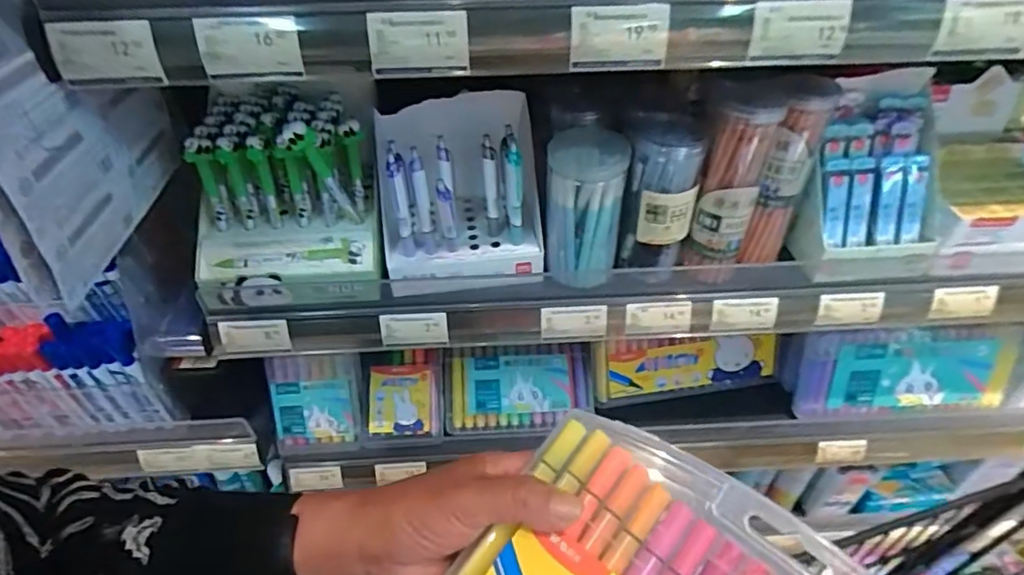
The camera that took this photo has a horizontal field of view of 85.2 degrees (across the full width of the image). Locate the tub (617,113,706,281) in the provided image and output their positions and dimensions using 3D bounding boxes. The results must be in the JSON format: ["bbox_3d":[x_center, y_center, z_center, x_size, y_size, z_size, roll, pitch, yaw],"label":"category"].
[{"bbox_3d":[0.140,-0.084,0.526,0.064,0.133,0.071,9,43,12],"label":"tub"}]

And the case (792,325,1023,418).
[{"bbox_3d":[0.516,0.101,0.737,0.272,0.135,0.050,-2,20,-1],"label":"case"}]

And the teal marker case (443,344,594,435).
[{"bbox_3d":[0.008,0.135,0.748,0.194,0.028,0.109,-4,74,1],"label":"teal marker case"}]

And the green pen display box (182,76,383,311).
[{"bbox_3d":[-0.217,-0.100,0.554,0.172,0.149,0.178,-4,42,-2],"label":"green pen display box"}]

